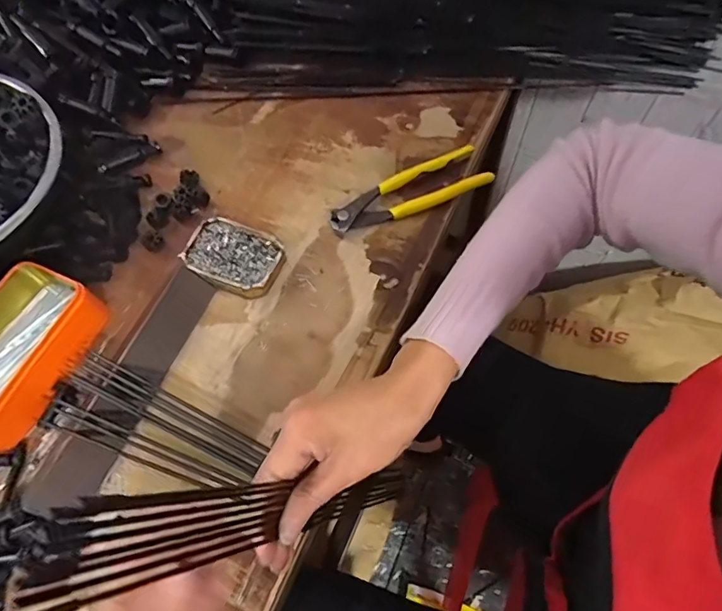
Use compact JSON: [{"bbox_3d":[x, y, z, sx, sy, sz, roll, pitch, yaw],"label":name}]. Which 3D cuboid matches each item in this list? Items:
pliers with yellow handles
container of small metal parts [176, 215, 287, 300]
[{"bbox_3d":[0.048,-0.111,0.482,0.160,0.030,0.048,-20,64,-8],"label":"pliers with yellow handles"},{"bbox_3d":[-0.120,-0.045,0.461,0.088,0.023,0.060,17,66,7],"label":"container of small metal parts"}]

